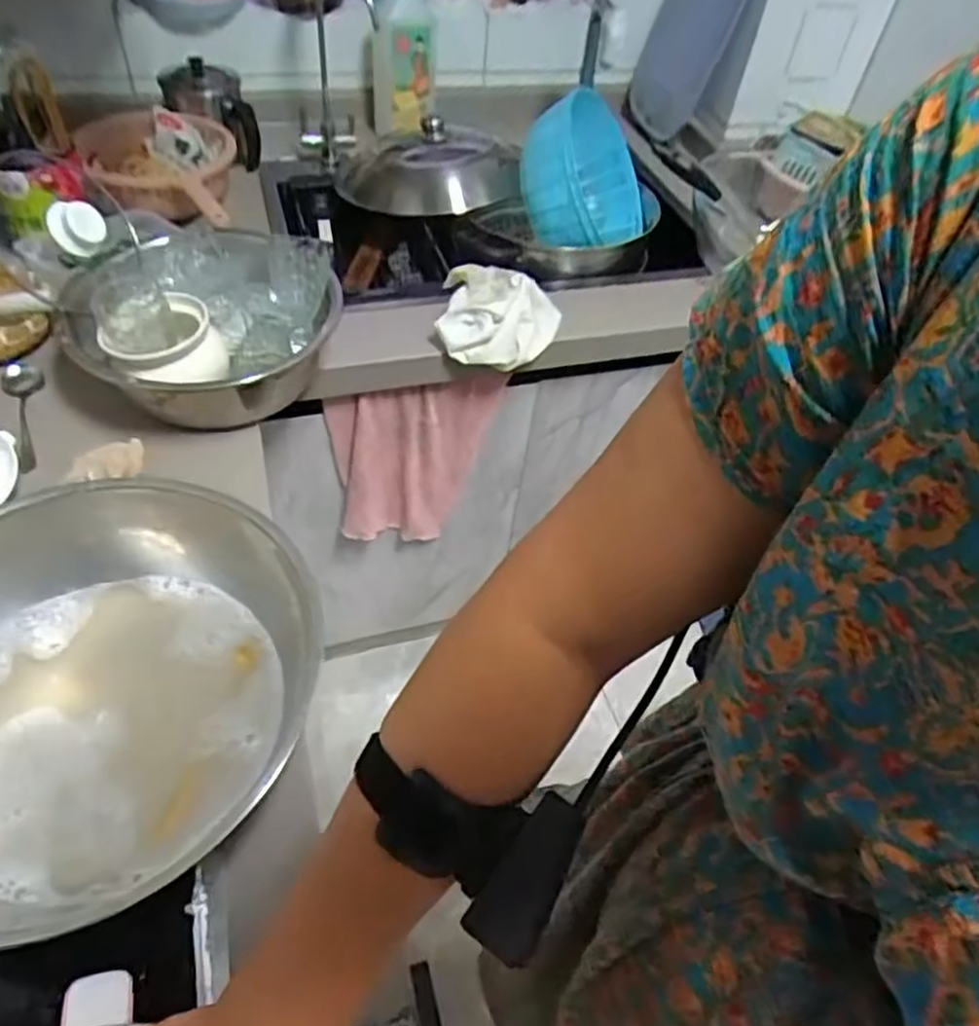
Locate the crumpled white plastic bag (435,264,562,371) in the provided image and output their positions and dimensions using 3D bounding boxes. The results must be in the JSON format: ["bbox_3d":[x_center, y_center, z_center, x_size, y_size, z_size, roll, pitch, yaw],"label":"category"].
[{"bbox_3d":[0.011,-0.250,0.893,0.148,0.067,0.145,10,50,2],"label":"crumpled white plastic bag"}]

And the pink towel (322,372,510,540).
[{"bbox_3d":[-0.107,-0.064,1.029,0.230,0.307,0.056,-4,51,-10],"label":"pink towel"}]

